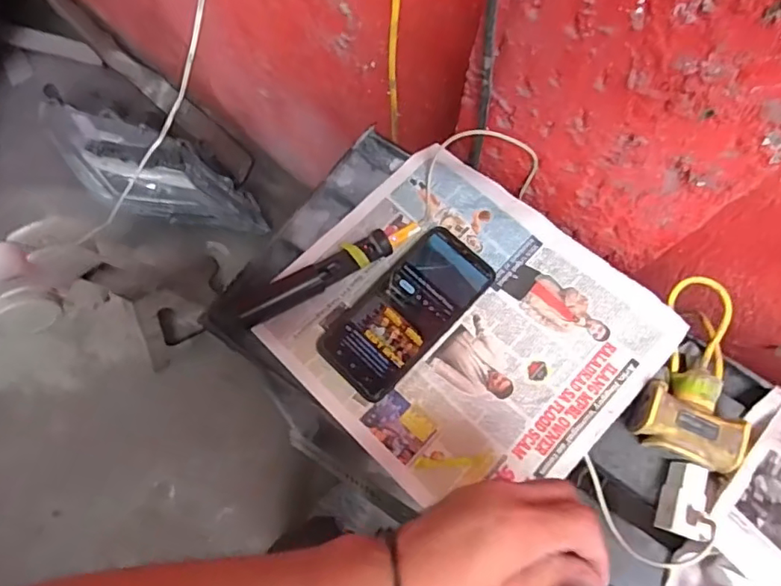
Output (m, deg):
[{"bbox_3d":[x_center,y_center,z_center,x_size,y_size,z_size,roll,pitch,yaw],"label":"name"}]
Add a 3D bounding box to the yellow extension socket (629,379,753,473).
[{"bbox_3d":[0.256,0.117,0.466,0.083,0.026,0.051,29,76,8],"label":"yellow extension socket"}]

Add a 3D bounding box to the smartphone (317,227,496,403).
[{"bbox_3d":[0.016,0.015,0.523,0.084,0.014,0.174,42,78,11],"label":"smartphone"}]

